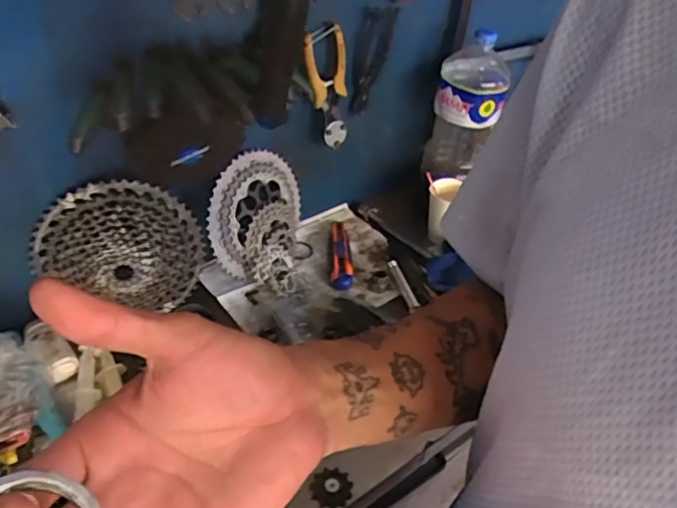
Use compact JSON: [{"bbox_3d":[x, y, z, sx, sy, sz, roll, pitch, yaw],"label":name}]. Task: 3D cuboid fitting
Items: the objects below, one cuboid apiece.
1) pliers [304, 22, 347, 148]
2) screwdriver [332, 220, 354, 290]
[{"bbox_3d":[-0.017,-0.225,0.795,0.066,0.167,0.015,-24,39,-33],"label":"pliers"},{"bbox_3d":[0.005,-0.006,0.896,0.031,0.027,0.158,3,39,-2],"label":"screwdriver"}]

